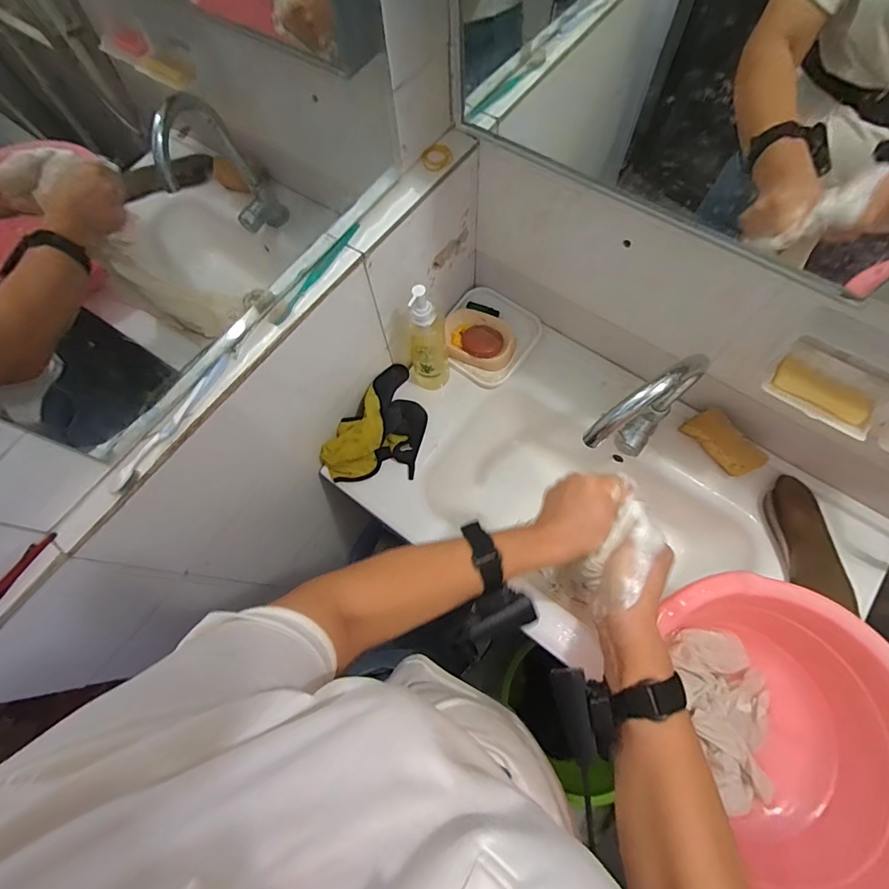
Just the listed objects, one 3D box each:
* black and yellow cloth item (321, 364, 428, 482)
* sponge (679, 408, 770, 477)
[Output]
[{"bbox_3d":[-0.098,-0.021,0.774,0.137,0.098,0.232,34,74,15],"label":"black and yellow cloth item"},{"bbox_3d":[0.454,-0.004,0.724,0.047,0.042,0.119,-35,71,-10],"label":"sponge"}]

